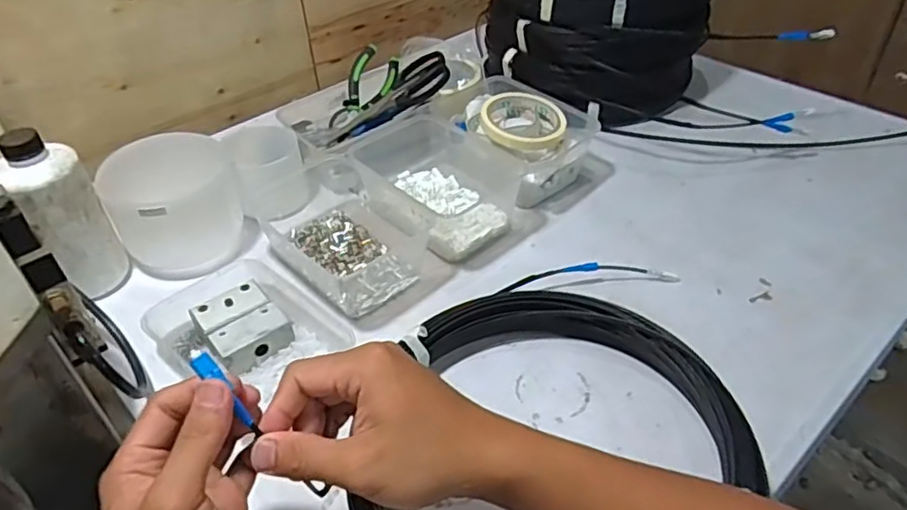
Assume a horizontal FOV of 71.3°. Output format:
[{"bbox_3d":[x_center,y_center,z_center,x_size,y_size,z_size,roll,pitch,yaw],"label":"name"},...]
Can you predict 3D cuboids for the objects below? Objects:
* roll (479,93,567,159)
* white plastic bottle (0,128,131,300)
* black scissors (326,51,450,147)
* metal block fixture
[{"bbox_3d":[0.079,-0.147,0.710,0.093,0.031,0.089,0,43,0],"label":"roll"},{"bbox_3d":[-0.347,-0.032,0.571,0.059,0.154,0.059,-28,46,-26],"label":"white plastic bottle"},{"bbox_3d":[-0.078,-0.182,0.757,0.171,0.026,0.067,-29,41,17],"label":"black scissors"},{"bbox_3d":[-0.184,0.062,0.554,0.064,0.025,0.073,-30,50,-27],"label":"metal block fixture"}]

